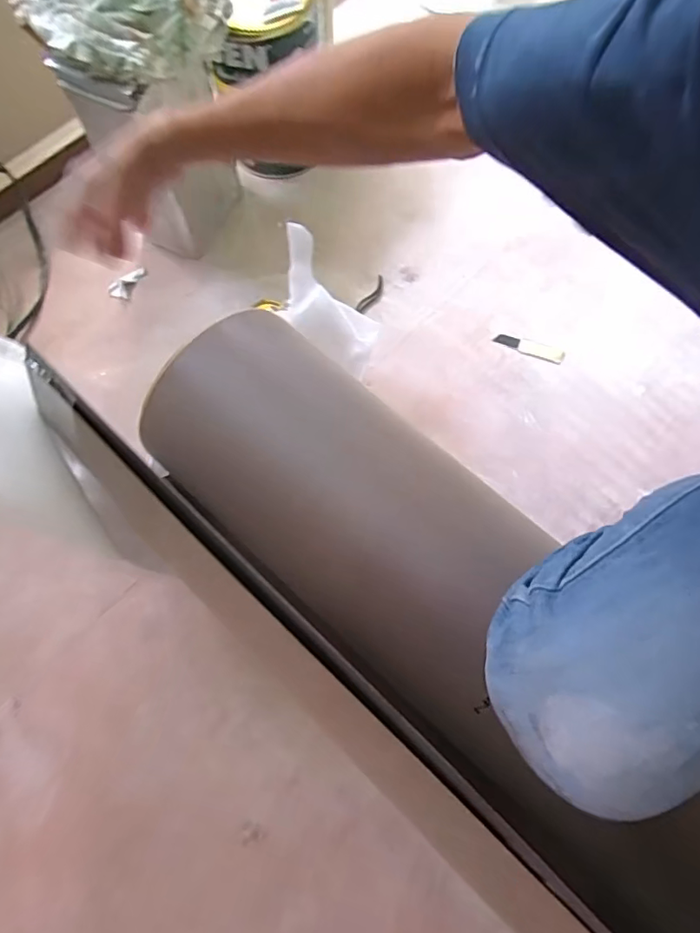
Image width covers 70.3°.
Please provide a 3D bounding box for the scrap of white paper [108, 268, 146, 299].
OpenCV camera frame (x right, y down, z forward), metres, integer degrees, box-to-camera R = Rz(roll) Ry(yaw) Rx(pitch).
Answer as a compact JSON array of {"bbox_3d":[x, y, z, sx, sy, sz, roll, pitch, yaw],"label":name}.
[{"bbox_3d":[-0.334,-0.276,0.751,0.063,0.008,0.028,-42,79,-10],"label":"scrap of white paper"}]

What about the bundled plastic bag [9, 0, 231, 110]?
[{"bbox_3d":[-0.246,-0.491,0.530,0.137,0.094,0.186,34,77,10],"label":"bundled plastic bag"}]

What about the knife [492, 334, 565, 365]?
[{"bbox_3d":[0.260,-0.173,0.723,0.101,0.005,0.023,21,76,6],"label":"knife"}]

